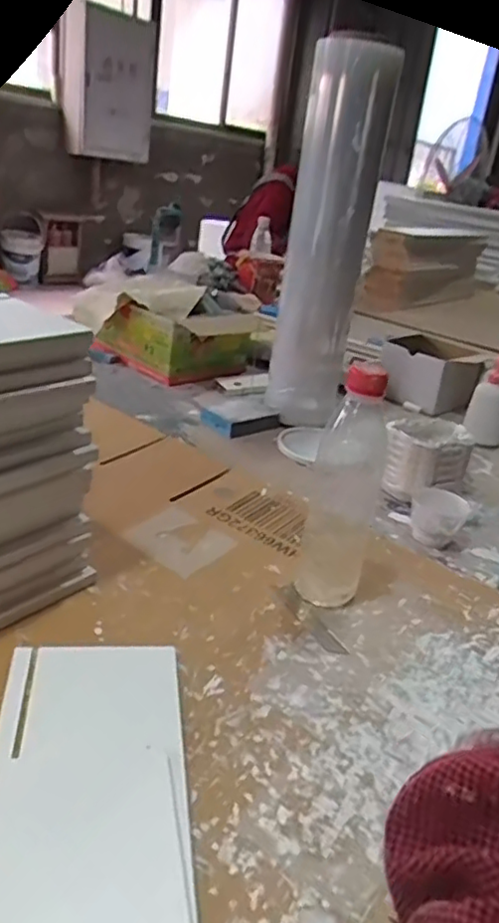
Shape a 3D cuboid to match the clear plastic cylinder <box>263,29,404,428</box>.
[{"bbox_3d":[0.103,-0.286,0.912,0.111,0.500,0.086,9,25,1],"label":"clear plastic cylinder"}]

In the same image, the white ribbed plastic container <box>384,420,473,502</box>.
[{"bbox_3d":[0.227,-0.004,0.845,0.112,0.082,0.090,-10,30,-31],"label":"white ribbed plastic container"}]

